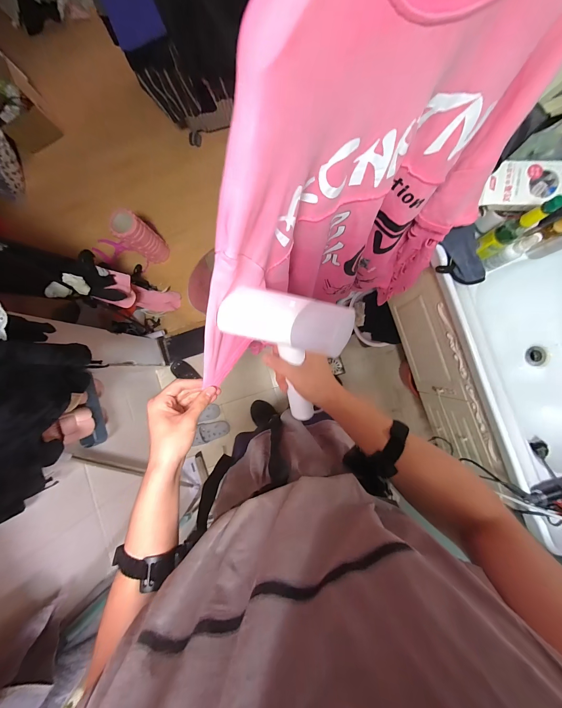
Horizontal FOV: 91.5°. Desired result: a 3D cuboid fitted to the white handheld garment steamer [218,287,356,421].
[{"bbox_3d":[-0.008,0.002,0.405,0.170,0.152,0.165,0,88,4],"label":"white handheld garment steamer"}]

